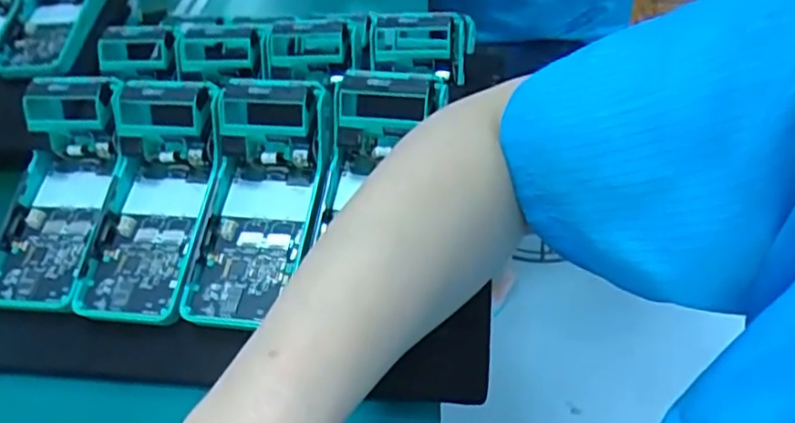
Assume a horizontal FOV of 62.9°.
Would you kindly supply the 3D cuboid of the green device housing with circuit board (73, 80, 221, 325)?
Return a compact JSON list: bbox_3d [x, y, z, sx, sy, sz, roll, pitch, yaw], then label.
[{"bbox_3d":[-0.176,-0.016,0.457,0.083,0.089,0.142,3,44,9],"label":"green device housing with circuit board"}]

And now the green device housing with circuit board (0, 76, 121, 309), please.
[{"bbox_3d":[-0.251,-0.013,0.487,0.077,0.043,0.171,3,74,9],"label":"green device housing with circuit board"}]

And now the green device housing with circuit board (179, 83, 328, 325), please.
[{"bbox_3d":[-0.096,-0.006,0.458,0.081,0.045,0.173,9,75,14],"label":"green device housing with circuit board"}]

